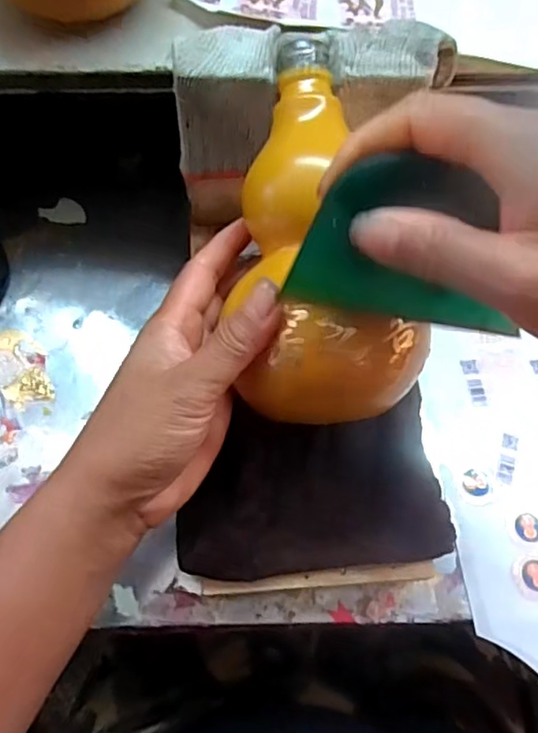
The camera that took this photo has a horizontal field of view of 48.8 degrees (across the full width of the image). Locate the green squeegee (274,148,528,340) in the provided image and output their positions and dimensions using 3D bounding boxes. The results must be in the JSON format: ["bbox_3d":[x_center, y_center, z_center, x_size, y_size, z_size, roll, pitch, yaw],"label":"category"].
[{"bbox_3d":[0.049,-0.043,0.212,0.079,0.055,0.007,11,27,11],"label":"green squeegee"}]

